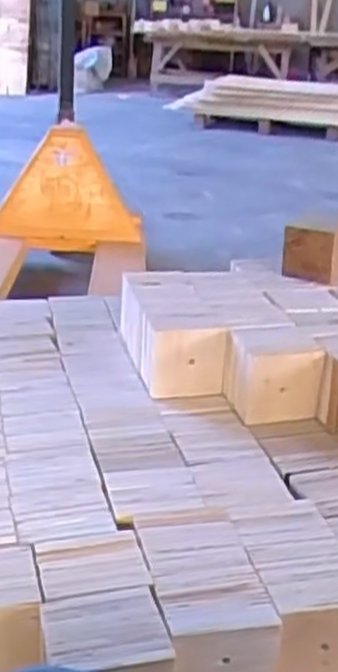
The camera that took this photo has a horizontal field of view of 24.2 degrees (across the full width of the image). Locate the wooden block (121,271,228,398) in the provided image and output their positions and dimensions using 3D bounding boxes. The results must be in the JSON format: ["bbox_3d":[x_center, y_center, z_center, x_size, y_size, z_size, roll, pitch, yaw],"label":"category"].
[{"bbox_3d":[0.001,-0.010,1.077,0.101,0.089,0.210,-2,23,-14],"label":"wooden block"}]

